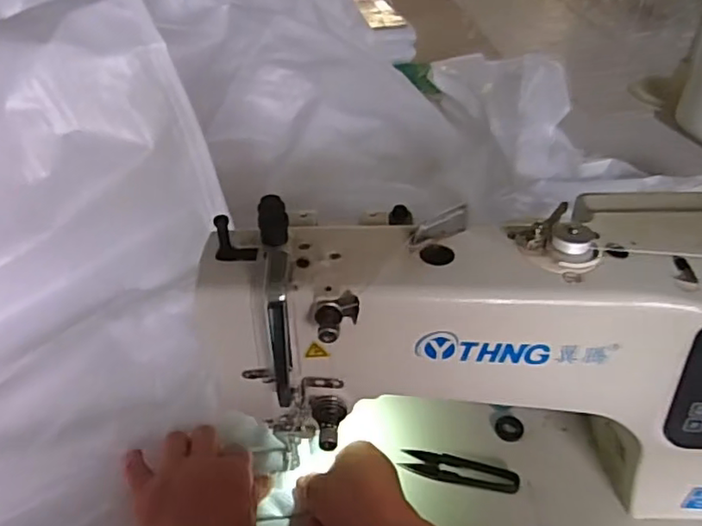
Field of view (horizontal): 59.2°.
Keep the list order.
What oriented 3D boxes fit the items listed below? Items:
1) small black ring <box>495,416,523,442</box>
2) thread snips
[{"bbox_3d":[0.142,0.149,0.554,0.024,0.006,0.025,0,40,0],"label":"small black ring"},{"bbox_3d":[0.092,0.175,0.524,0.097,0.006,0.027,8,41,10],"label":"thread snips"}]

